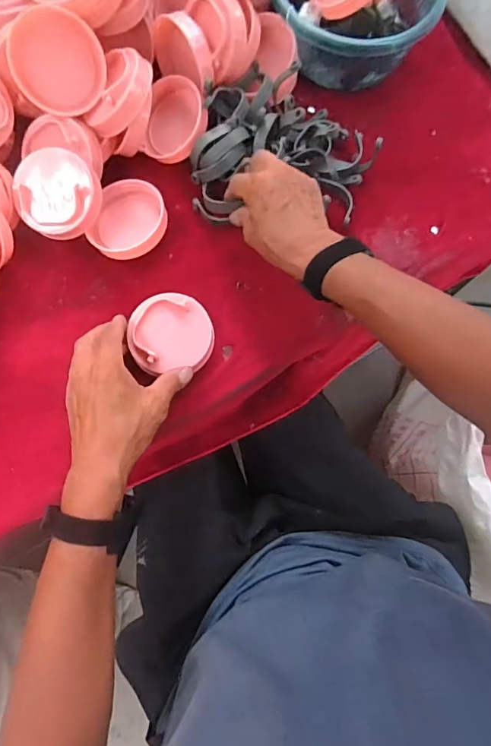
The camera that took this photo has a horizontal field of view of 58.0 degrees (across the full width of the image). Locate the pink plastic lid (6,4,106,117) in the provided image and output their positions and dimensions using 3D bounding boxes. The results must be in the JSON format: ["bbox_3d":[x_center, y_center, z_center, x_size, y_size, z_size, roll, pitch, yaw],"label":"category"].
[{"bbox_3d":[-0.196,-0.324,0.465,0.091,0.090,0.014,-7,46,-22],"label":"pink plastic lid"}]

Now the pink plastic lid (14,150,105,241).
[{"bbox_3d":[-0.205,-0.196,0.484,0.088,0.020,0.089,-2,101,-8],"label":"pink plastic lid"}]

